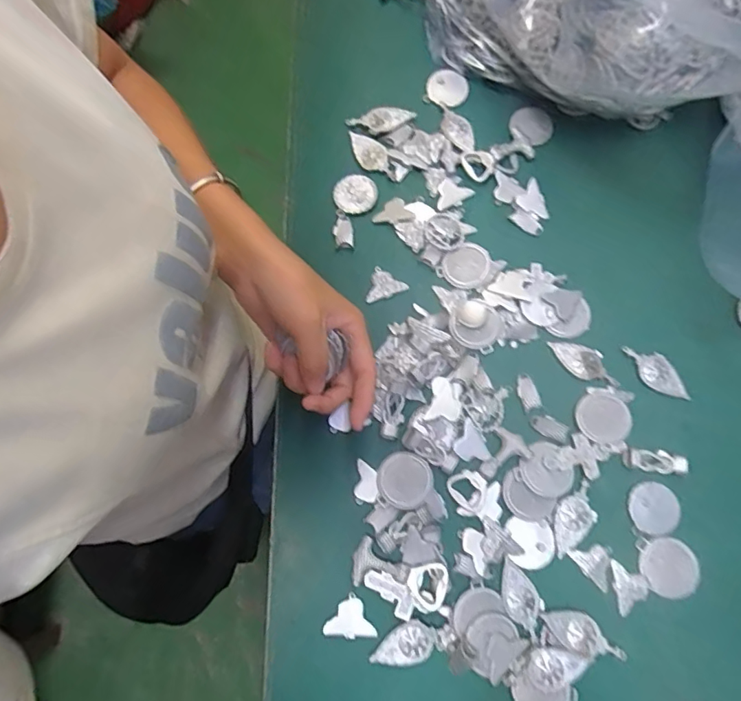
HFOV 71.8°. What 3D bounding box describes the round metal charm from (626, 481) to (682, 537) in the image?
[{"bbox_3d":[0.210,0.117,0.377,0.038,0.004,0.037,0,76,2],"label":"round metal charm"}]

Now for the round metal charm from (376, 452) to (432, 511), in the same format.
[{"bbox_3d":[0.025,0.096,0.379,0.039,0.008,0.038,0,76,2],"label":"round metal charm"}]

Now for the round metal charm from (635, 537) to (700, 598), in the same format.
[{"bbox_3d":[0.216,0.157,0.368,0.044,0.004,0.039,2,76,3],"label":"round metal charm"}]

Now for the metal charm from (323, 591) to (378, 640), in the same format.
[{"bbox_3d":[-0.012,0.193,0.359,0.032,0.005,0.030,37,80,10],"label":"metal charm"}]

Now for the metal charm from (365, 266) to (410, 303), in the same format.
[{"bbox_3d":[0.011,-0.050,0.423,0.031,0.004,0.030,28,79,8],"label":"metal charm"}]

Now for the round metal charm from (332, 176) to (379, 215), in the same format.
[{"bbox_3d":[-0.013,-0.137,0.442,0.038,0.004,0.037,0,76,2],"label":"round metal charm"}]

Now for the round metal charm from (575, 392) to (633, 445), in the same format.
[{"bbox_3d":[0.179,0.051,0.391,0.042,0.005,0.040,0,76,2],"label":"round metal charm"}]

